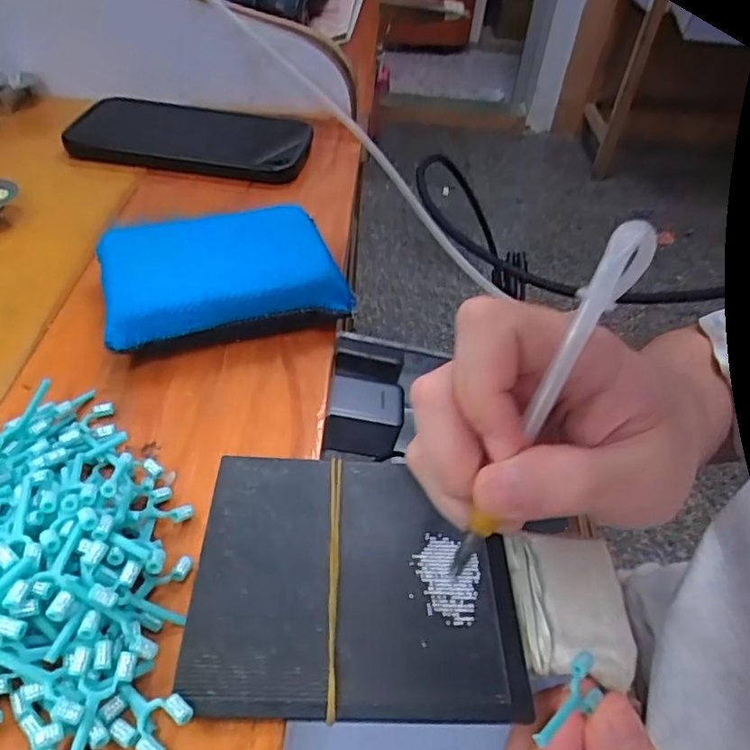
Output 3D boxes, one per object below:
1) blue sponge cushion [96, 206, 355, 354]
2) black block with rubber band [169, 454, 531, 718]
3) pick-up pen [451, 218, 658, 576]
[{"bbox_3d":[-0.076,-0.047,0.304,0.108,0.033,0.069,-14,48,-19],"label":"blue sponge cushion"},{"bbox_3d":[-0.006,0.068,0.213,0.107,0.004,0.093,2,45,-4],"label":"black block with rubber band"},{"bbox_3d":[0.052,0.008,0.184,0.011,0.117,0.006,29,9,23],"label":"pick-up pen"}]

